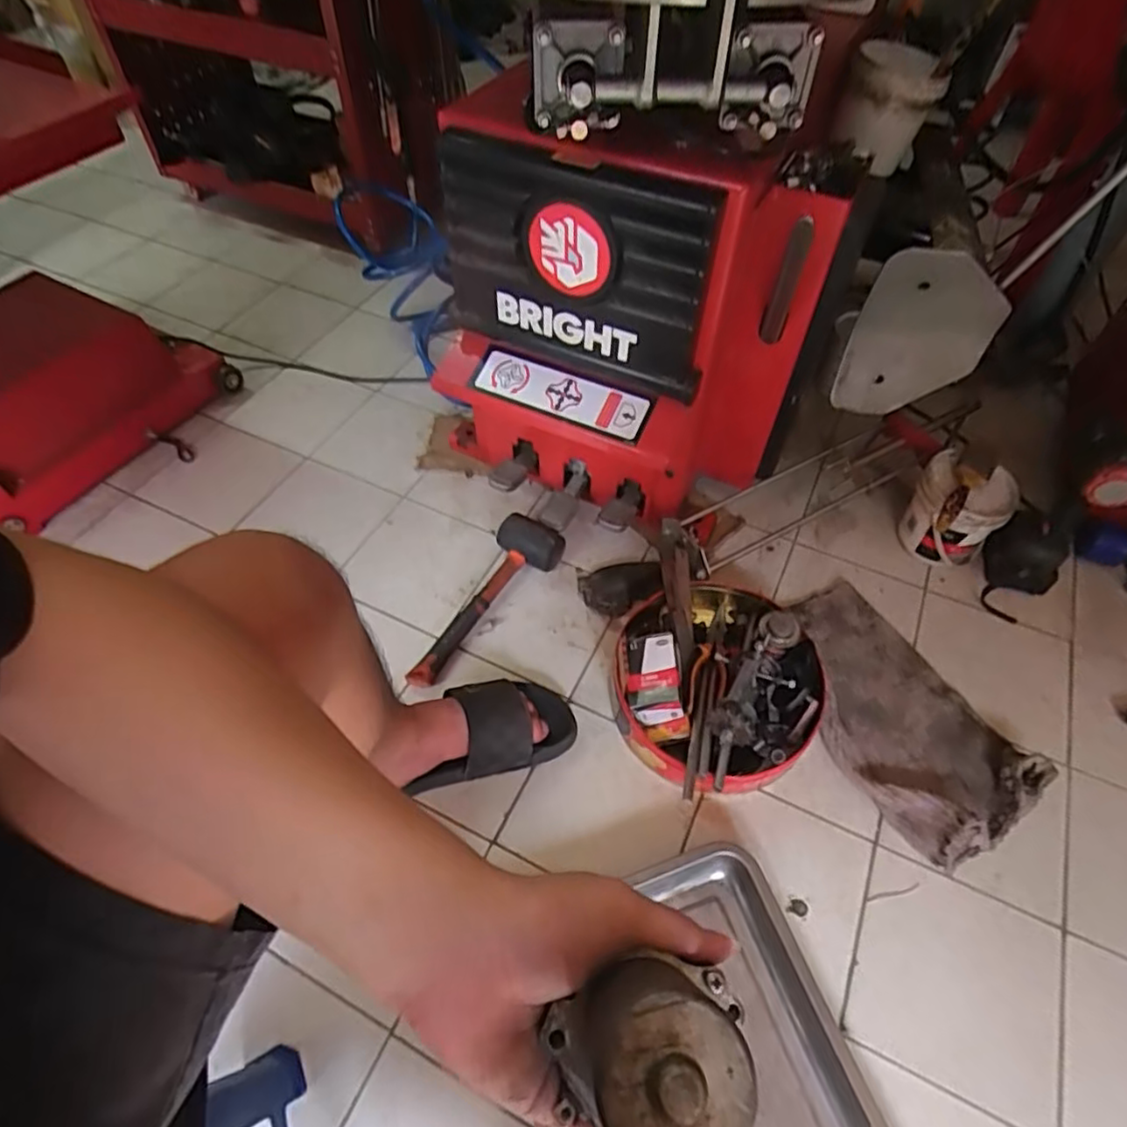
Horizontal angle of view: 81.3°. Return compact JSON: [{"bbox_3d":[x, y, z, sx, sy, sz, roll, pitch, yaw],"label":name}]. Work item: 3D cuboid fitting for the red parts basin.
[{"bbox_3d":[0.191,0.136,0.828,0.257,0.111,0.290,21,57,16],"label":"red parts basin"}]

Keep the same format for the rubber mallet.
[{"bbox_3d":[-0.098,0.050,0.914,0.091,0.056,0.293,21,57,16],"label":"rubber mallet"}]

